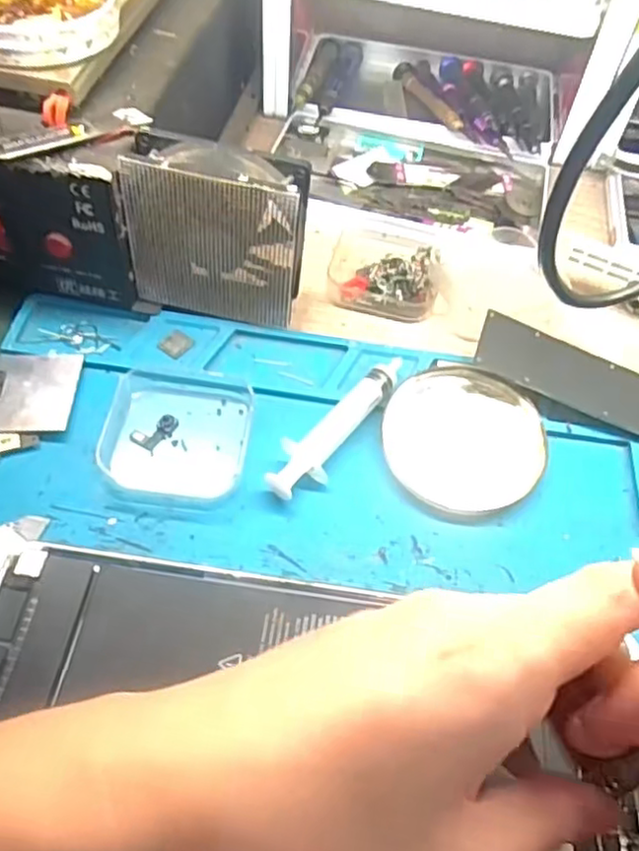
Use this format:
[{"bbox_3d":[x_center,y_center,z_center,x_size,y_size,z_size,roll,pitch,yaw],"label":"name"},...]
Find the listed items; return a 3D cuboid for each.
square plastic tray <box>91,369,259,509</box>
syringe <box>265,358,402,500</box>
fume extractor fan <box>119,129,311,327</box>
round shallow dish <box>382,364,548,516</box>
[{"bbox_3d":[-0.064,0.004,0.303,0.061,0.014,0.063,8,55,1],"label":"square plastic tray"},{"bbox_3d":[0.009,-0.001,0.310,0.021,0.015,0.091,33,59,18],"label":"syringe"},{"bbox_3d":[-0.047,-0.091,0.323,0.079,0.086,0.026,8,55,2],"label":"fume extractor fan"},{"bbox_3d":[0.067,0.004,0.312,0.073,0.015,0.073,2,55,-3],"label":"round shallow dish"}]

